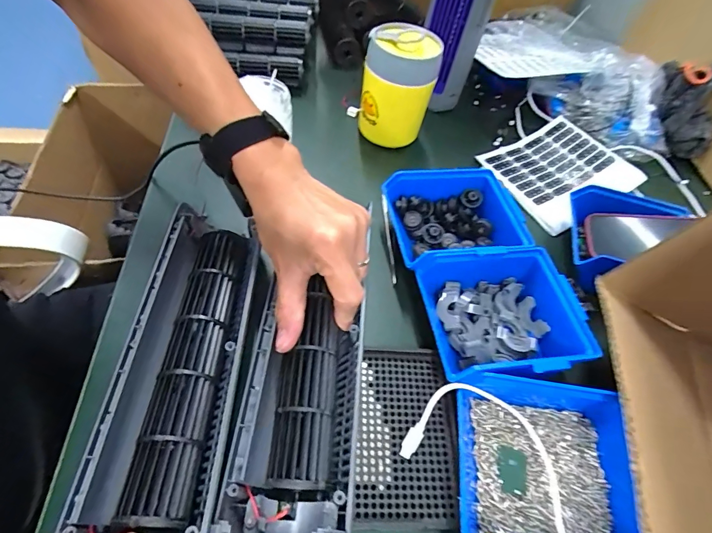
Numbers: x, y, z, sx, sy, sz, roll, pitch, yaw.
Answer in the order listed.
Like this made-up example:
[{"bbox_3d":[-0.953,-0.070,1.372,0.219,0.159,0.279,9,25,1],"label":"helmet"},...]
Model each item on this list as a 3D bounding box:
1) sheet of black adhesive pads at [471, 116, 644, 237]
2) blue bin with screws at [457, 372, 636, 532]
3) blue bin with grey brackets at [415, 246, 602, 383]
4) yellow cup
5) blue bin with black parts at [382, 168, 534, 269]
[{"bbox_3d":[0.285,-0.135,0.543,0.186,0.021,0.156,-27,62,-19],"label":"sheet of black adhesive pads"},{"bbox_3d":[0.145,0.153,0.287,0.131,0.052,0.118,9,55,-3],"label":"blue bin with screws"},{"bbox_3d":[0.135,0.044,0.359,0.139,0.057,0.124,-4,60,-10],"label":"blue bin with grey brackets"},{"bbox_3d":[0.052,-0.232,0.512,0.090,0.131,0.082,4,55,-6],"label":"yellow cup"},{"bbox_3d":[0.107,-0.046,0.424,0.144,0.068,0.117,-3,59,-9],"label":"blue bin with black parts"}]

